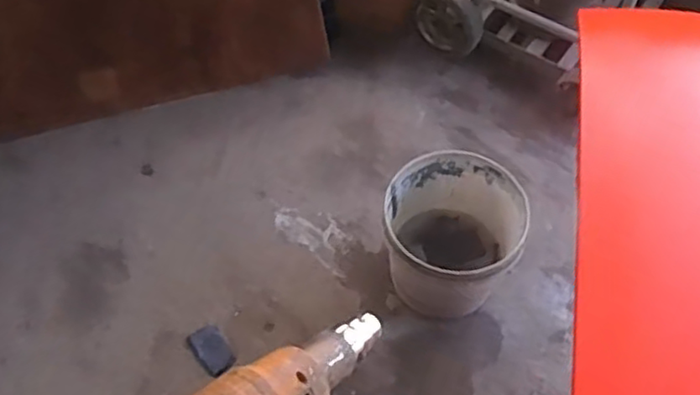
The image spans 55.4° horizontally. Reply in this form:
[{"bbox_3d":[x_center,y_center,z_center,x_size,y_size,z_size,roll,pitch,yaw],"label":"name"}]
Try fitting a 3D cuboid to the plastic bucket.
[{"bbox_3d":[0.229,0.091,1.509,0.288,0.281,0.290,-1,60,2],"label":"plastic bucket"}]

